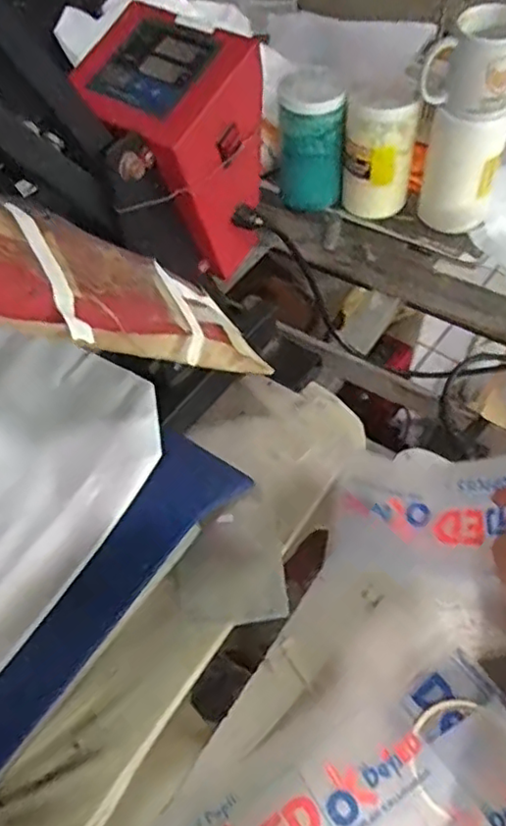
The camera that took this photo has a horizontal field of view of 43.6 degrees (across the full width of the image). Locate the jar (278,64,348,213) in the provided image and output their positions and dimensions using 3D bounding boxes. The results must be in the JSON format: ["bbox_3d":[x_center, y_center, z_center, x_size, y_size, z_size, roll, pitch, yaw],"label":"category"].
[{"bbox_3d":[0.083,-0.385,0.899,0.092,0.164,0.104,0,55,3],"label":"jar"}]

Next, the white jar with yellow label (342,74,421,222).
[{"bbox_3d":[0.173,-0.358,0.861,0.092,0.165,0.084,-2,55,2],"label":"white jar with yellow label"}]

